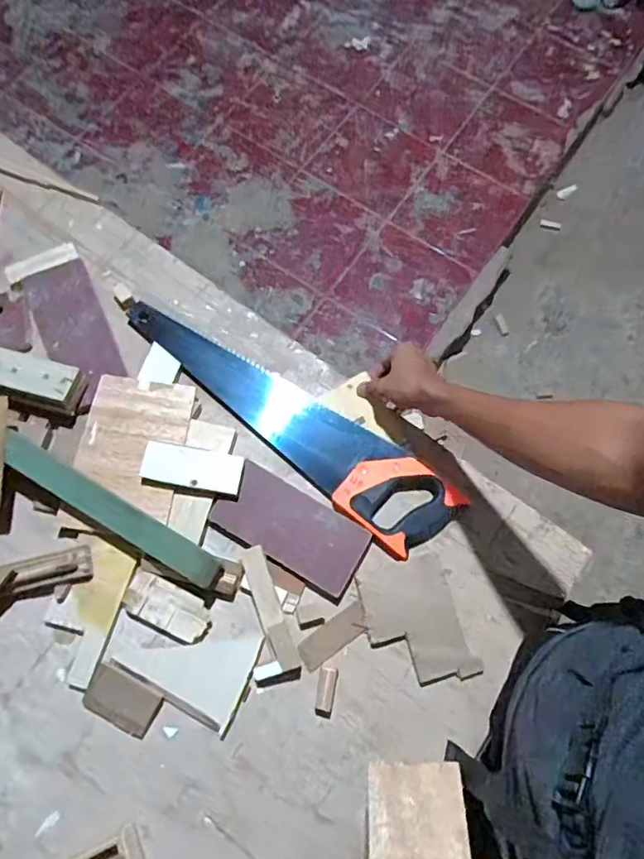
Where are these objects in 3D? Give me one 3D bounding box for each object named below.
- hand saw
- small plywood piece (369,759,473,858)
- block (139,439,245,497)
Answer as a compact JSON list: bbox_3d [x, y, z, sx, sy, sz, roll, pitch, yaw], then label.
[{"bbox_3d":[-0.047,-0.030,0.734,0.504,0.017,0.112,40,77,10],"label":"hand saw"},{"bbox_3d":[0.086,0.350,0.479,0.086,0.010,0.098,-1,39,6],"label":"small plywood piece"},{"bbox_3d":[-0.163,0.048,0.686,0.122,0.023,0.051,11,74,2],"label":"block"}]

